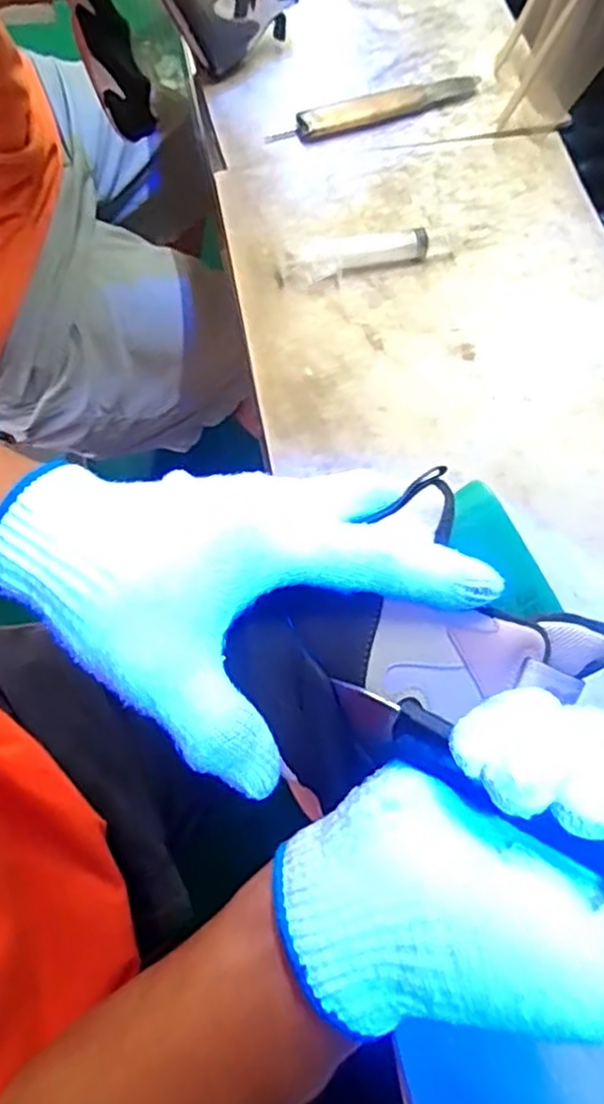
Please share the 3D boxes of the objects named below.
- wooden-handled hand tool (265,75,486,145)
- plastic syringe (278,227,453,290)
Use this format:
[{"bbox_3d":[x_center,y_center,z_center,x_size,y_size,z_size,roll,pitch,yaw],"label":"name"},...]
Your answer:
[{"bbox_3d":[0.064,-0.380,0.607,0.192,0.012,0.025,-20,69,-9],"label":"wooden-handled hand tool"},{"bbox_3d":[0.048,-0.228,0.539,0.137,0.020,0.027,-16,69,-8],"label":"plastic syringe"}]

